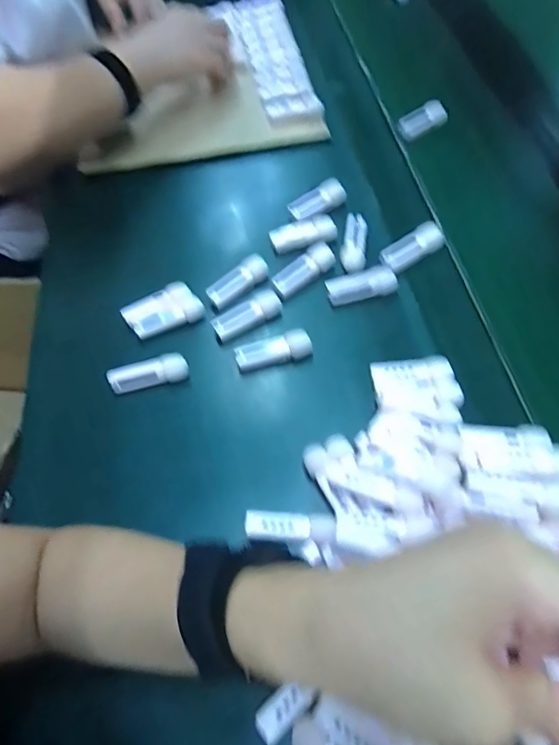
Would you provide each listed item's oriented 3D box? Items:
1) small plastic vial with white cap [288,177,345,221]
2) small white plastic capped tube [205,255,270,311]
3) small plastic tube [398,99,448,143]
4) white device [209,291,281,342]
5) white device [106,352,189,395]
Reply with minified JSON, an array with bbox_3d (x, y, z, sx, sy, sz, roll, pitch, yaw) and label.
[{"bbox_3d":[0.039,-0.181,0.495,0.060,0.019,0.023,-25,61,1],"label":"small plastic vial with white cap"},{"bbox_3d":[-0.039,-0.086,0.442,0.064,0.021,0.020,-34,64,-19],"label":"small white plastic capped tube"},{"bbox_3d":[0.171,-0.305,0.565,0.067,0.027,0.025,-34,65,-19],"label":"small plastic tube"},{"bbox_3d":[-0.028,-0.050,0.427,0.066,0.020,0.022,-31,64,-18],"label":"white device"},{"bbox_3d":[-0.111,0.001,0.399,0.065,0.020,0.021,-12,59,-8],"label":"white device"}]

